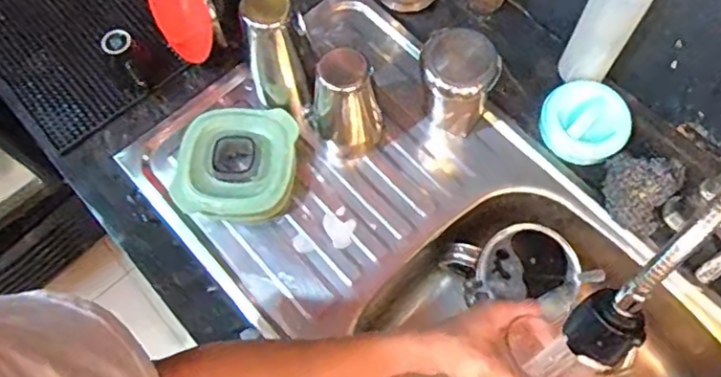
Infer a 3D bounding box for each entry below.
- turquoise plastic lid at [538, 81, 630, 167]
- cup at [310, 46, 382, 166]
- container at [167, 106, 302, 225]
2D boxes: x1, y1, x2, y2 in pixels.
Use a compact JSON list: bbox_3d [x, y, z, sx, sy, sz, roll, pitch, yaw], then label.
[{"bbox_3d":[0.272,-0.081,0.724,0.100,0.028,0.101,-1,68,2],"label":"turquoise plastic lid"},{"bbox_3d":[-0.018,-0.092,0.694,0.077,0.161,0.070,-1,68,2],"label":"cup"},{"bbox_3d":[-0.146,-0.029,0.714,0.137,0.046,0.139,6,68,5],"label":"container"}]

